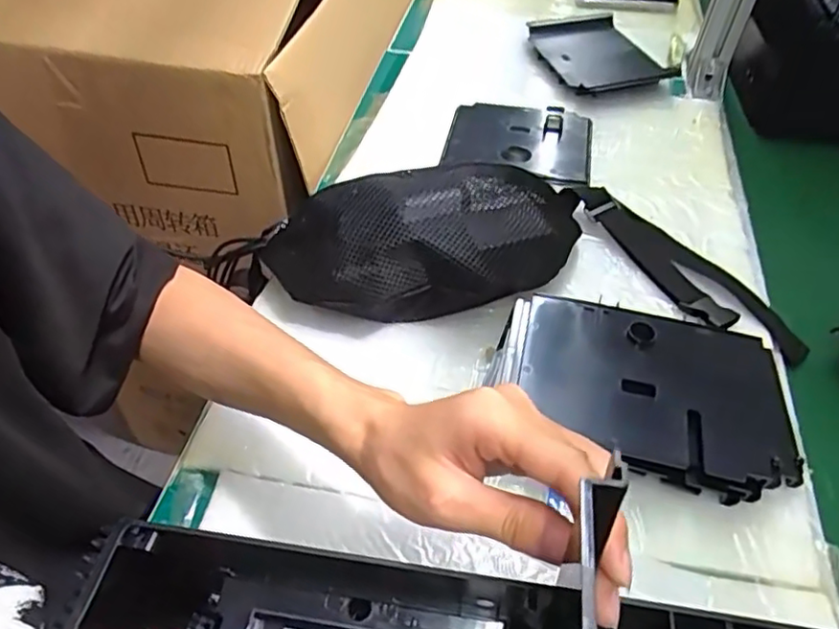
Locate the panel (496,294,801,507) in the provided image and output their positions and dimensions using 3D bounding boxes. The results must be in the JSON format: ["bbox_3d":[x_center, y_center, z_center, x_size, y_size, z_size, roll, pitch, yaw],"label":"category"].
[{"bbox_3d":[0.161,0.058,0.451,0.203,0.046,0.135,9,50,8],"label":"panel"}]

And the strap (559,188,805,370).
[{"bbox_3d":[0.232,-0.045,0.564,0.070,0.021,0.235,-26,54,-20],"label":"strap"}]

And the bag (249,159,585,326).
[{"bbox_3d":[0.012,-0.063,0.530,0.273,0.090,0.123,-7,50,-6],"label":"bag"}]

